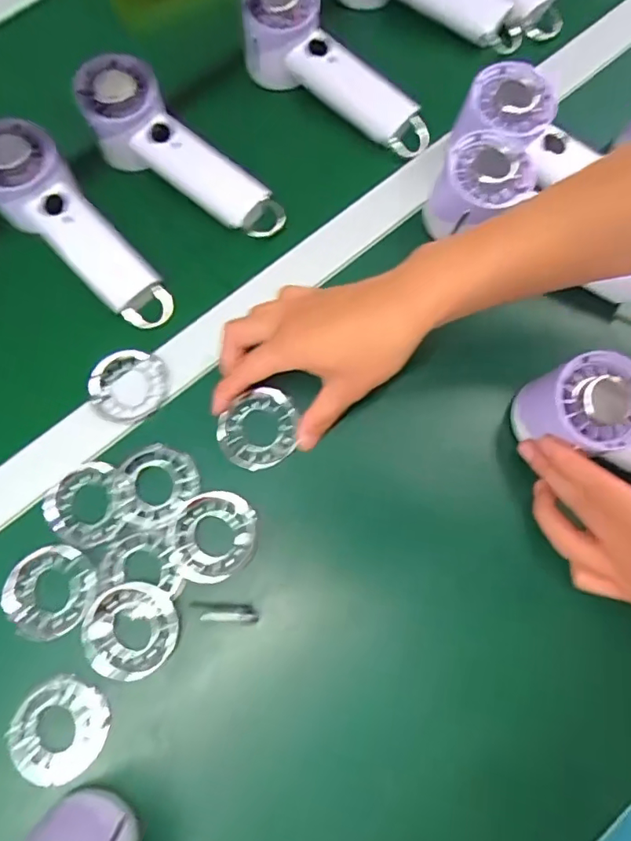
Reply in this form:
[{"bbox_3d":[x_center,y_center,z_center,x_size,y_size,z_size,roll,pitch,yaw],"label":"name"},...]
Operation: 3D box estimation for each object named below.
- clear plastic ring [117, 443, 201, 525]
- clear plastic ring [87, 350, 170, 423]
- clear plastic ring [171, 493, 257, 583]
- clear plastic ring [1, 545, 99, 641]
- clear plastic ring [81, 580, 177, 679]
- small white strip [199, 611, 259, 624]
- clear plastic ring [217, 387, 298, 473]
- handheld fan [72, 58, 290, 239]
[{"bbox_3d":[-0.115,0.045,0.373,0.057,0.007,0.051,-44,76,-11],"label":"clear plastic ring"},{"bbox_3d":[-0.145,-0.028,0.399,0.055,0.015,0.057,-1,72,2],"label":"clear plastic ring"},{"bbox_3d":[-0.071,0.082,0.365,0.056,0.011,0.062,12,73,6],"label":"clear plastic ring"},{"bbox_3d":[-0.182,0.117,0.358,0.059,0.015,0.059,-1,72,2],"label":"clear plastic ring"},{"bbox_3d":[-0.124,0.140,0.345,0.058,0.009,0.064,36,77,12],"label":"clear plastic ring"},{"bbox_3d":[-0.058,0.132,0.349,0.037,0.005,0.007,5,72,-11],"label":"small white strip"},{"bbox_3d":[-0.041,0.006,0.387,0.061,0.009,0.055,-41,75,-10],"label":"clear plastic ring"},{"bbox_3d":[-0.115,-0.224,0.446,0.198,0.054,0.059,37,77,-6],"label":"handheld fan"}]

